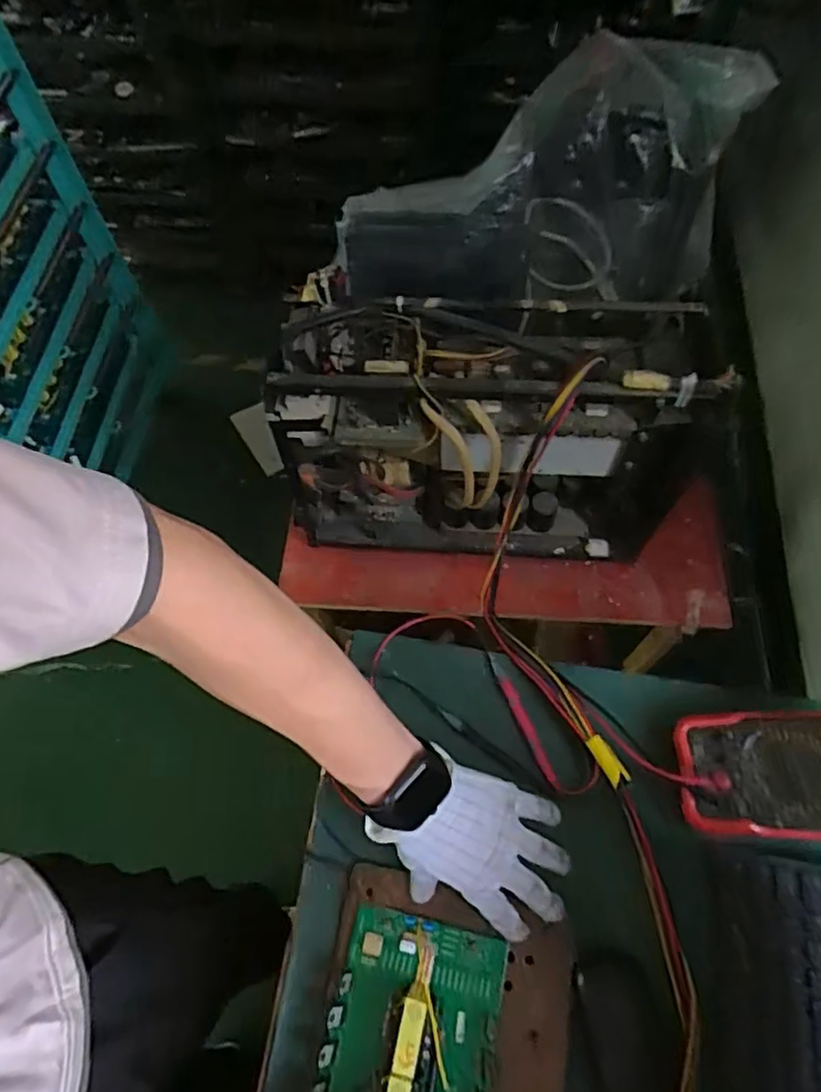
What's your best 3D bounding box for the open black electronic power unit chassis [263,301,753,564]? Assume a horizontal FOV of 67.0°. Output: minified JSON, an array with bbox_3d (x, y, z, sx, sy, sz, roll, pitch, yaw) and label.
[{"bbox_3d":[0.084,-0.128,0.762,0.456,0.295,0.170,0,63,3],"label":"open black electronic power unit chassis"}]

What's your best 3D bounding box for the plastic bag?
[{"bbox_3d":[0.140,-0.372,0.707,0.398,0.226,0.207,-29,65,-12],"label":"plastic bag"}]

